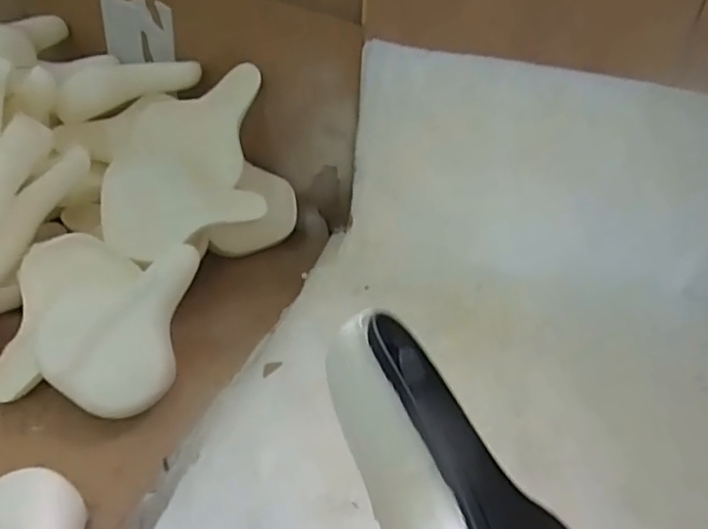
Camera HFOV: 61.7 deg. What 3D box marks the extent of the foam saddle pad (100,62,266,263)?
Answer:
[{"bbox_3d":[-0.258,-0.161,0.948,0.327,0.050,0.247,-26,83,-15],"label":"foam saddle pad"}]

